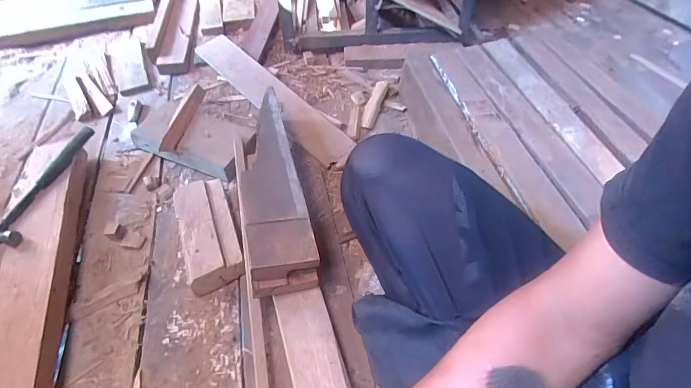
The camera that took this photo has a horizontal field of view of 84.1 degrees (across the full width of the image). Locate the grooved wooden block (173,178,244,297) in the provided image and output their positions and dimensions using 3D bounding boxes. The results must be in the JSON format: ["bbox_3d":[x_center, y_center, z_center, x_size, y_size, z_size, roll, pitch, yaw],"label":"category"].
[{"bbox_3d":[-0.285,0.072,0.793,0.101,0.071,0.251,-18,52,-15],"label":"grooved wooden block"}]

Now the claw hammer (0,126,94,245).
[{"bbox_3d":[-0.678,-0.033,0.827,0.114,0.034,0.318,2,51,4],"label":"claw hammer"}]

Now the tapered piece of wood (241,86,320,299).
[{"bbox_3d":[-0.146,-0.034,0.787,0.116,0.093,0.477,-10,51,-6],"label":"tapered piece of wood"}]

